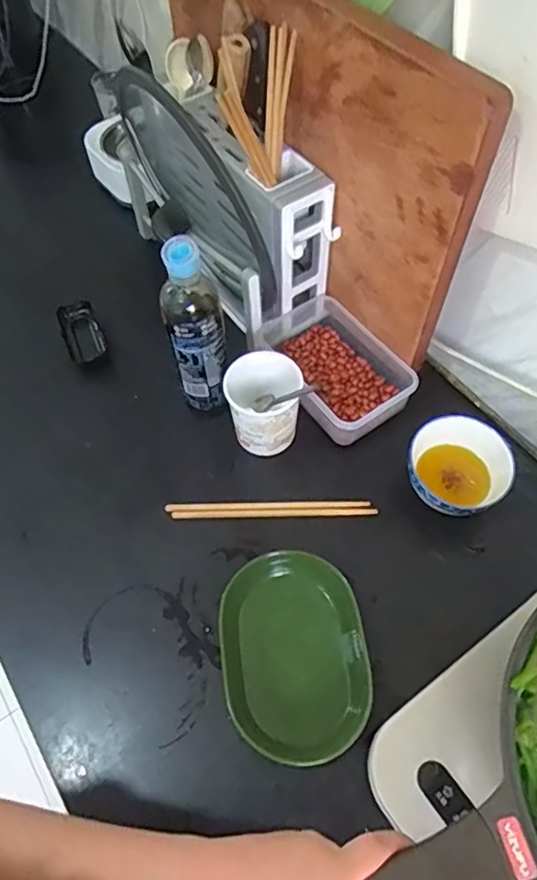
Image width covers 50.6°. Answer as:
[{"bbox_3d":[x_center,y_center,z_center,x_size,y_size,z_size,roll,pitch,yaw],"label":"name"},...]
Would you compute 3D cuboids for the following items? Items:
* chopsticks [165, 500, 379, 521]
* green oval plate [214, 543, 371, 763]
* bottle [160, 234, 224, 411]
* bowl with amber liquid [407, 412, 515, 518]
[{"bbox_3d":[0.003,0.081,0.657,0.233,0.005,0.022,-2,59,1],"label":"chopsticks"},{"bbox_3d":[0.024,0.210,0.564,0.136,0.036,0.189,-7,59,-2],"label":"green oval plate"},{"bbox_3d":[-0.079,-0.116,0.622,0.057,0.227,0.053,-13,60,-6],"label":"bottle"},{"bbox_3d":[0.209,0.038,0.641,0.108,0.068,0.112,-1,59,1],"label":"bowl with amber liquid"}]

